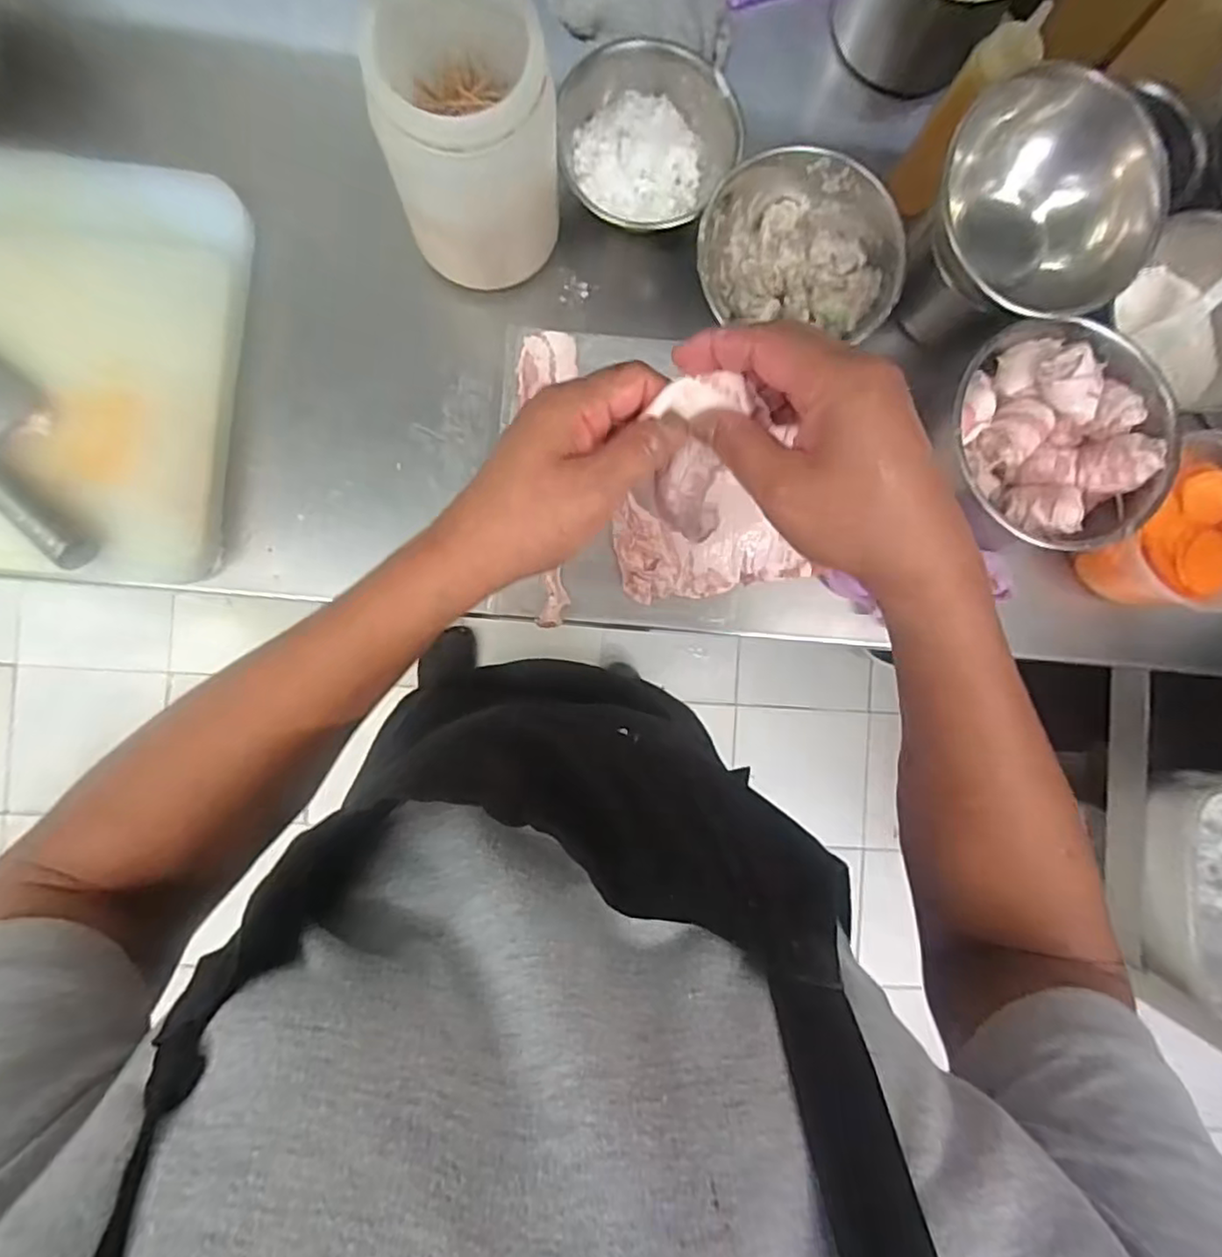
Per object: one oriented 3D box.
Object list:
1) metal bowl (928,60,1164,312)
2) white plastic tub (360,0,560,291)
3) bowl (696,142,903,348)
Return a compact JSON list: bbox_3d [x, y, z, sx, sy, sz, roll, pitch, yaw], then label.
[{"bbox_3d":[0.324,-0.317,0.493,0.168,0.137,0.070,36,53,-1],"label":"metal bowl"},{"bbox_3d":[-0.106,-0.365,0.488,0.115,0.161,0.134,-14,90,-4],"label":"white plastic tub"},{"bbox_3d":[0.159,-0.322,0.556,0.163,0.056,0.133,16,88,-3],"label":"bowl"}]

